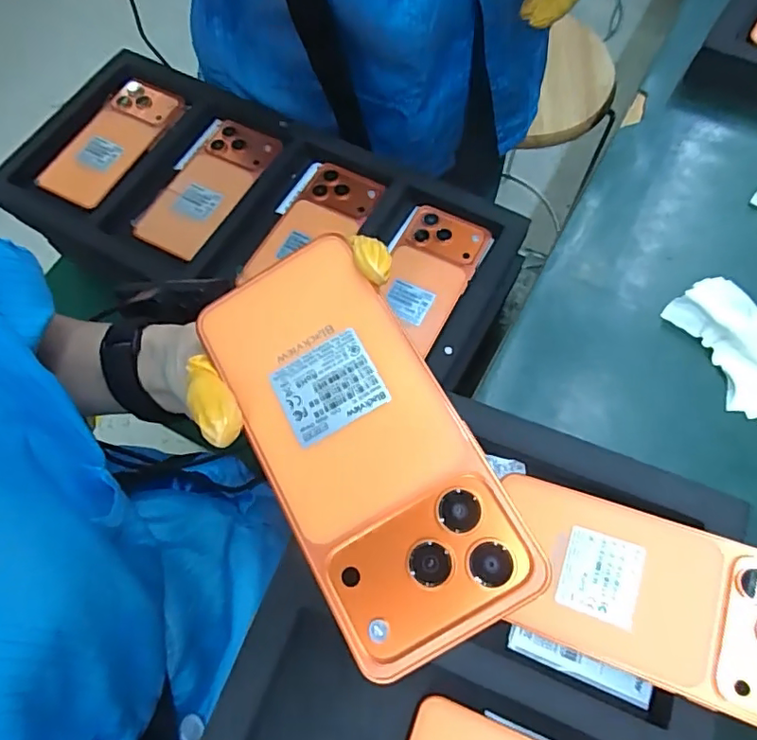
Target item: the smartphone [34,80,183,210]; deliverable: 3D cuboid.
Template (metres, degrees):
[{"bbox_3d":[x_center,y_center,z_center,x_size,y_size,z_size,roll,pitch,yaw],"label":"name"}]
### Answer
[{"bbox_3d":[-0.276,-0.239,0.571,0.067,0.014,0.160,26,72,12],"label":"smartphone"}]

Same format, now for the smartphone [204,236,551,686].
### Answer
[{"bbox_3d":[-0.010,0.025,0.213,0.075,0.017,0.163,-28,72,-8],"label":"smartphone"}]

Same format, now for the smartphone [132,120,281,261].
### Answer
[{"bbox_3d":[-0.169,-0.183,0.550,0.073,0.012,0.162,27,72,13],"label":"smartphone"}]

